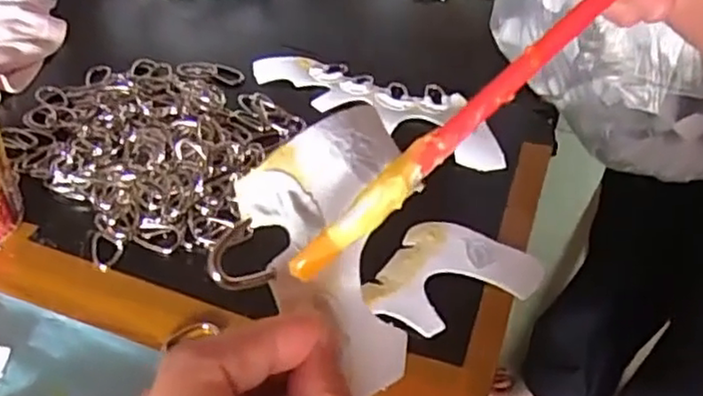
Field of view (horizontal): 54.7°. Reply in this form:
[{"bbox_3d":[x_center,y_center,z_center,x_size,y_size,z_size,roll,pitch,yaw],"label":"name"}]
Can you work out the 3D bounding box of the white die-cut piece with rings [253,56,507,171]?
[{"bbox_3d":[0.031,-0.088,0.580,0.222,0.009,0.075,24,47,18],"label":"white die-cut piece with rings"}]

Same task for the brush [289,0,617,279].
[{"bbox_3d":[0.079,-0.064,0.189,0.250,0.005,0.008,-42,57,-3],"label":"brush"}]

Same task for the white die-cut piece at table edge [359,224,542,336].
[{"bbox_3d":[0.068,0.053,0.437,0.097,0.010,0.089,19,45,13],"label":"white die-cut piece at table edge"}]

